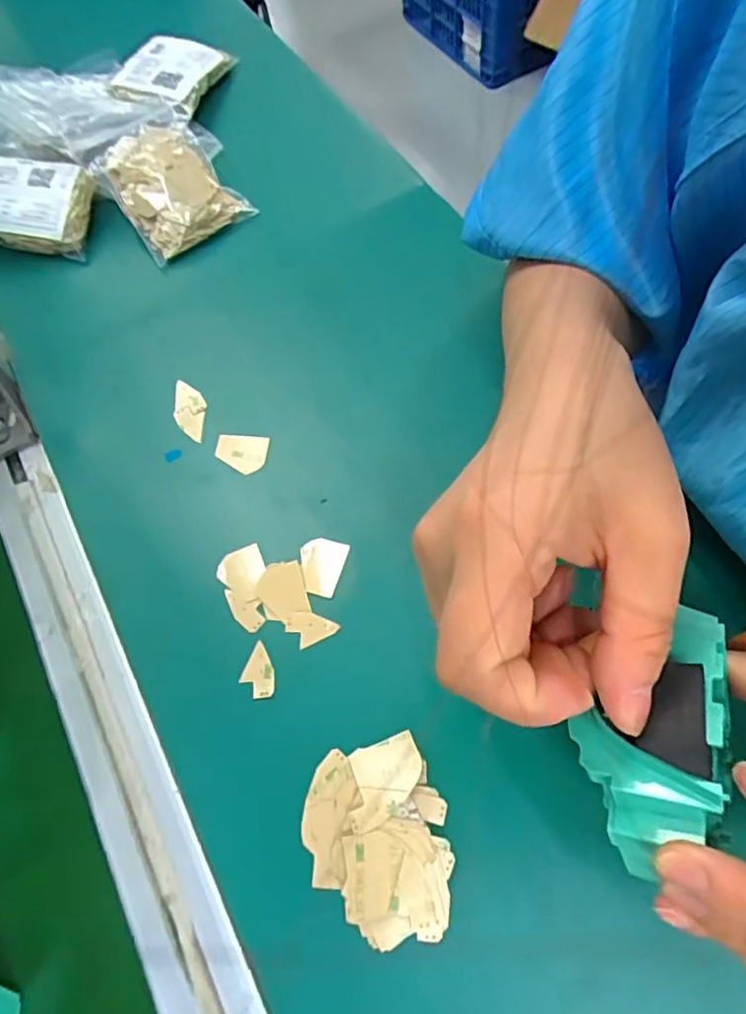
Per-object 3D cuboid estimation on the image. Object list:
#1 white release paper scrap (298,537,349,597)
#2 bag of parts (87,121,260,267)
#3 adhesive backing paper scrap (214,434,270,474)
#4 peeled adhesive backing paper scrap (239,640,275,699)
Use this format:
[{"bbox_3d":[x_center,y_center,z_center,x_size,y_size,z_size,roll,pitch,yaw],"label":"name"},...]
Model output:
[{"bbox_3d":[-0.027,0.030,0.317,0.023,0.004,0.029,15,67,10],"label":"white release paper scrap"},{"bbox_3d":[-0.142,-0.224,0.429,0.072,0.027,0.098,-35,82,-26],"label":"bag of parts"},{"bbox_3d":[-0.074,-0.030,0.352,0.029,0.004,0.022,1,73,2],"label":"adhesive backing paper scrap"},{"bbox_3d":[-0.055,0.078,0.297,0.016,0.004,0.026,-6,65,1],"label":"peeled adhesive backing paper scrap"}]

